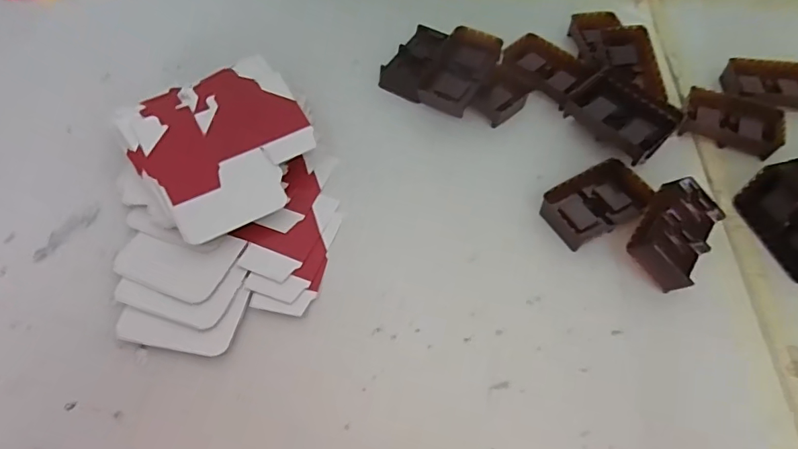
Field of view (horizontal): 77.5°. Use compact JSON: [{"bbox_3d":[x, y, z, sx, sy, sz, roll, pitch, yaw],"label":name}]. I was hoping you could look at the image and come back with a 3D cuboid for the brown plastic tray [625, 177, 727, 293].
[{"bbox_3d":[0.245,0.007,0.439,0.059,0.039,0.096,31,62,17],"label":"brown plastic tray"}]

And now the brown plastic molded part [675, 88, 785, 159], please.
[{"bbox_3d":[0.349,-0.107,0.521,0.093,0.025,0.053,22,60,11],"label":"brown plastic molded part"}]

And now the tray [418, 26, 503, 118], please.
[{"bbox_3d":[0.065,-0.165,0.526,0.055,0.020,0.095,29,87,6],"label":"tray"}]

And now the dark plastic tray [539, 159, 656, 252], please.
[{"bbox_3d":[0.184,-0.021,0.464,0.094,0.025,0.056,-25,62,-17],"label":"dark plastic tray"}]

